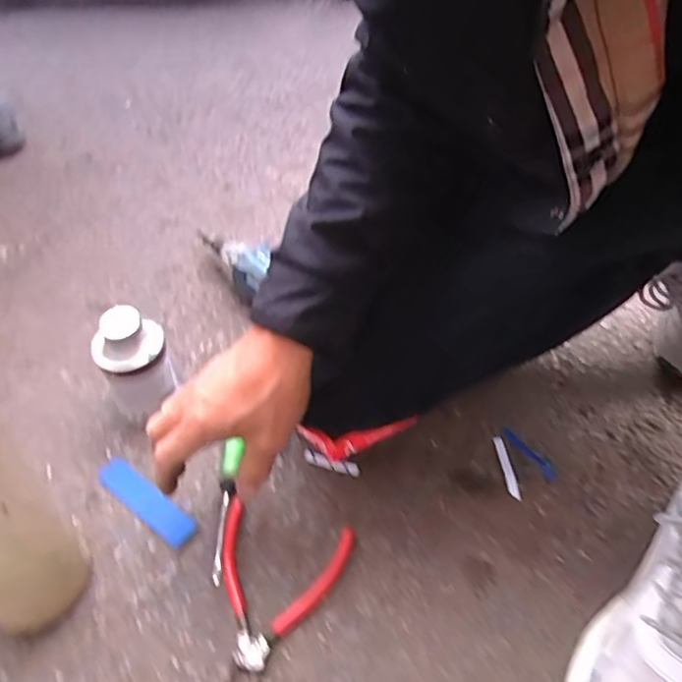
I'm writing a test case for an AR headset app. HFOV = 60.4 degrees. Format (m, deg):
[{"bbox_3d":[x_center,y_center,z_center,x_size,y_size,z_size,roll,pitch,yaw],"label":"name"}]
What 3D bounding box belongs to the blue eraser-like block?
[{"bbox_3d":[-0.182,0.145,0.542,0.118,0.014,0.028,28,52,27],"label":"blue eraser-like block"}]

